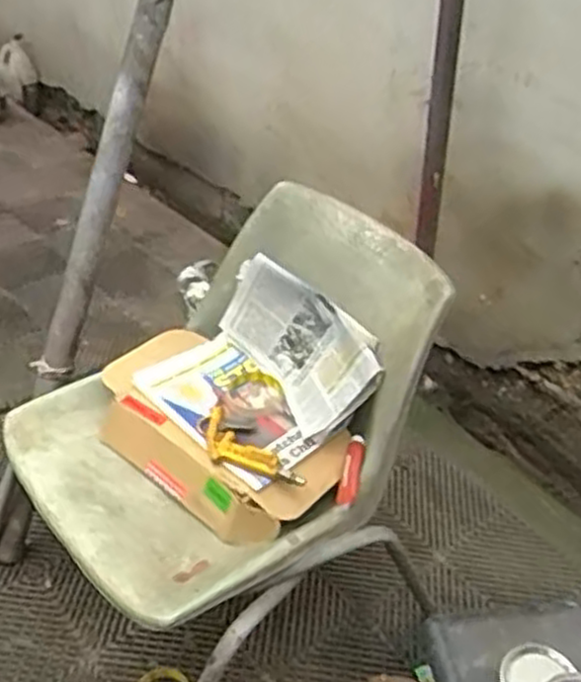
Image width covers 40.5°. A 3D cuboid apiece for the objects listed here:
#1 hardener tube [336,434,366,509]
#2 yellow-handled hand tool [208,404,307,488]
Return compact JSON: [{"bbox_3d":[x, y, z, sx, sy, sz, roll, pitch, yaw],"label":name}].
[{"bbox_3d":[0.087,0.177,1.096,0.026,0.030,0.106,11,38,9],"label":"hardener tube"},{"bbox_3d":[-0.067,0.153,1.078,0.062,0.020,0.188,-26,47,-33],"label":"yellow-handled hand tool"}]

